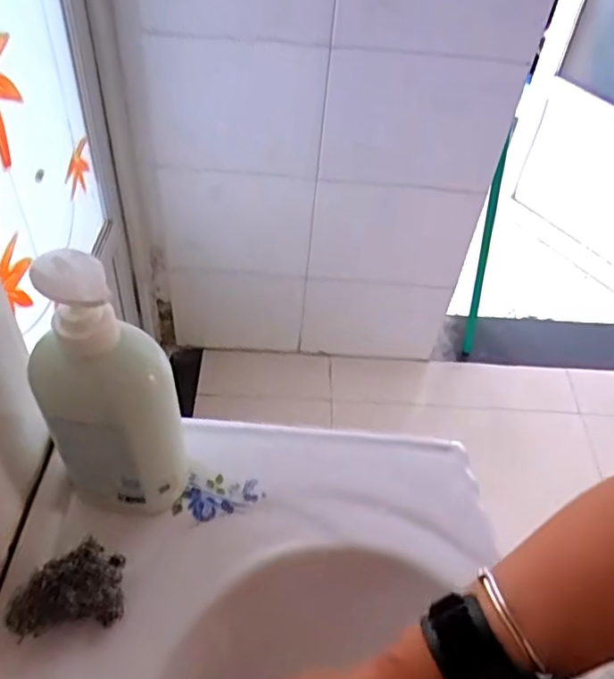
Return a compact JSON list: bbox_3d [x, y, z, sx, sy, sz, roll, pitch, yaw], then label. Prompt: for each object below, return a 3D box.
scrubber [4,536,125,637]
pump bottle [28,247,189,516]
[{"bbox_3d":[-0.157,0.168,0.422,0.068,0.049,0.045,-12,50,-16],"label":"scrubber"},{"bbox_3d":[-0.129,0.039,0.423,0.084,0.211,0.054,11,48,4],"label":"pump bottle"}]

